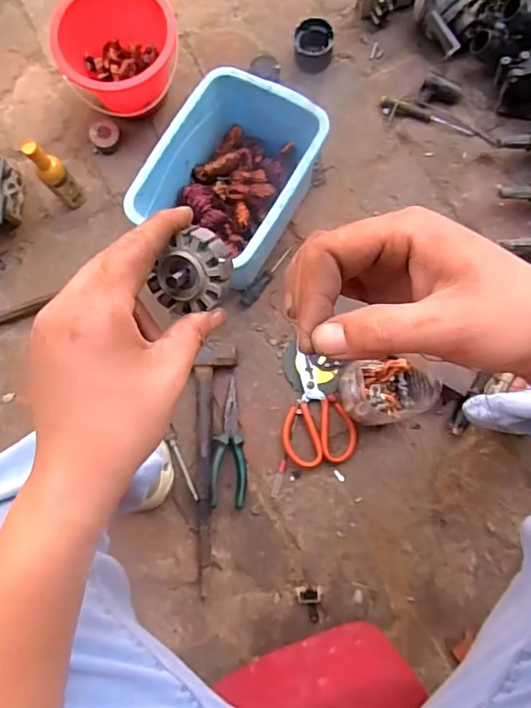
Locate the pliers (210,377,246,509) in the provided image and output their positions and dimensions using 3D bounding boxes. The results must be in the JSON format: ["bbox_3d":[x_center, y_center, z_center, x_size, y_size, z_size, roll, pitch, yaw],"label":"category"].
[{"bbox_3d":[-0.051,0.132,0.766,0.049,0.027,0.180,2,82,4],"label":"pliers"}]

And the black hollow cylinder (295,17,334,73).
[{"bbox_3d":[0.078,-0.502,0.842,0.063,0.049,0.056,-6,82,2],"label":"black hollow cylinder"}]

